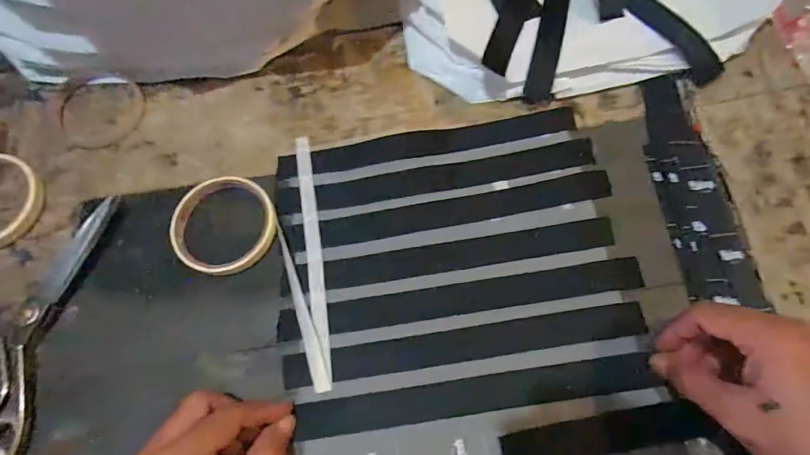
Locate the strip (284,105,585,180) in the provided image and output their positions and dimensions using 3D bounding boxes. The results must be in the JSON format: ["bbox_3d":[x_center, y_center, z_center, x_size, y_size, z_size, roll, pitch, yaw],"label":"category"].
[{"bbox_3d":[0.020,-0.078,0.404,0.274,0.008,0.027,-10,68,-1],"label":"strip"}]

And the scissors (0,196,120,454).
[{"bbox_3d":[-0.299,0.078,0.343,0.068,0.011,0.222,7,69,5],"label":"scissors"}]

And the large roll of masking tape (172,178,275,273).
[{"bbox_3d":[-0.155,-0.003,0.372,0.089,0.016,0.084,-1,68,2],"label":"large roll of masking tape"}]

